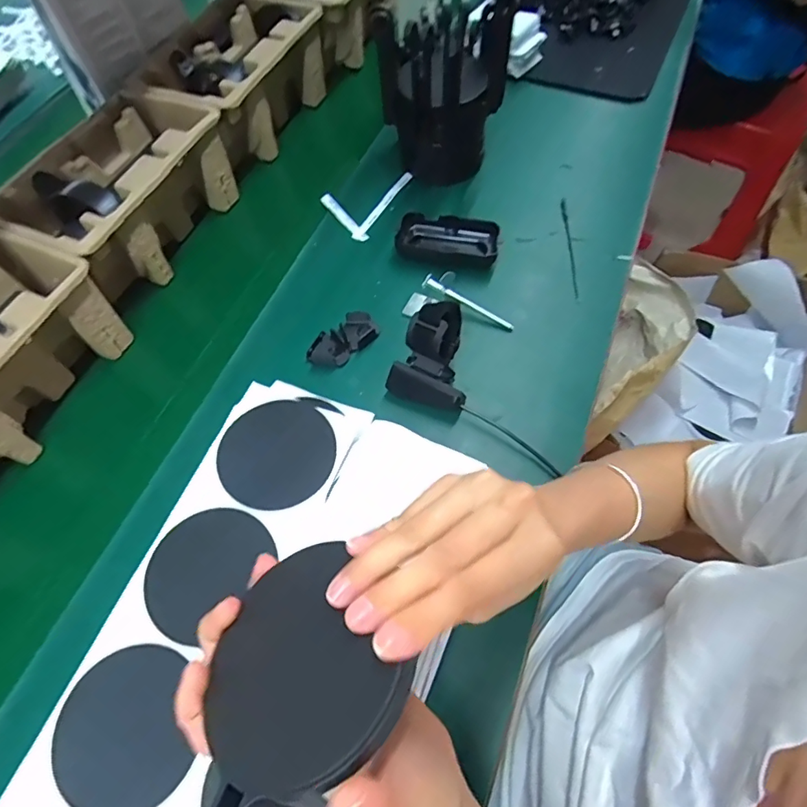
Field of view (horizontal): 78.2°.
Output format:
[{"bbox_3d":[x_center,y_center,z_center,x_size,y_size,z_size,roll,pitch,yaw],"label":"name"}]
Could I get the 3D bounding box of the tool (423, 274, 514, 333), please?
[{"bbox_3d":[0.065,-0.100,0.499,0.101,0.012,0.008,31,67,3],"label":"tool"}]

